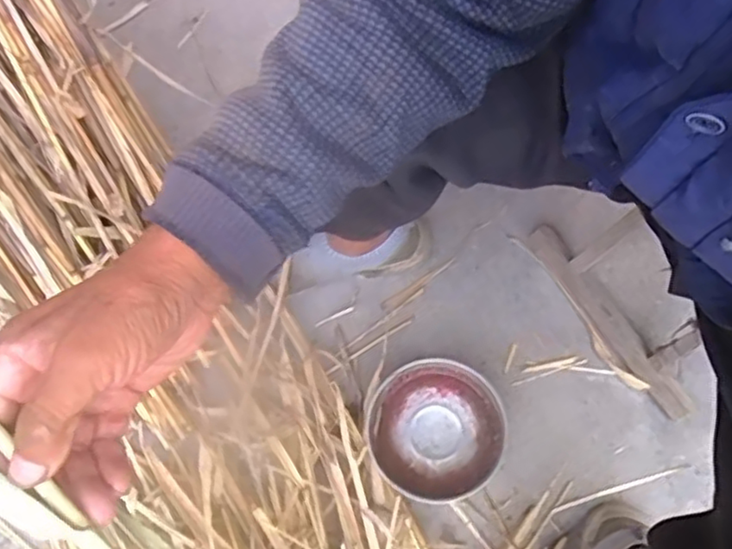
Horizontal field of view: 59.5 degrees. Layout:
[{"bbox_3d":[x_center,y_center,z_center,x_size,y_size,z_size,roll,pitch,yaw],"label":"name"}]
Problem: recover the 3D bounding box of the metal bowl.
[{"bbox_3d":[0.085,0.192,0.782,0.160,0.064,0.160,0,71,0],"label":"metal bowl"}]

